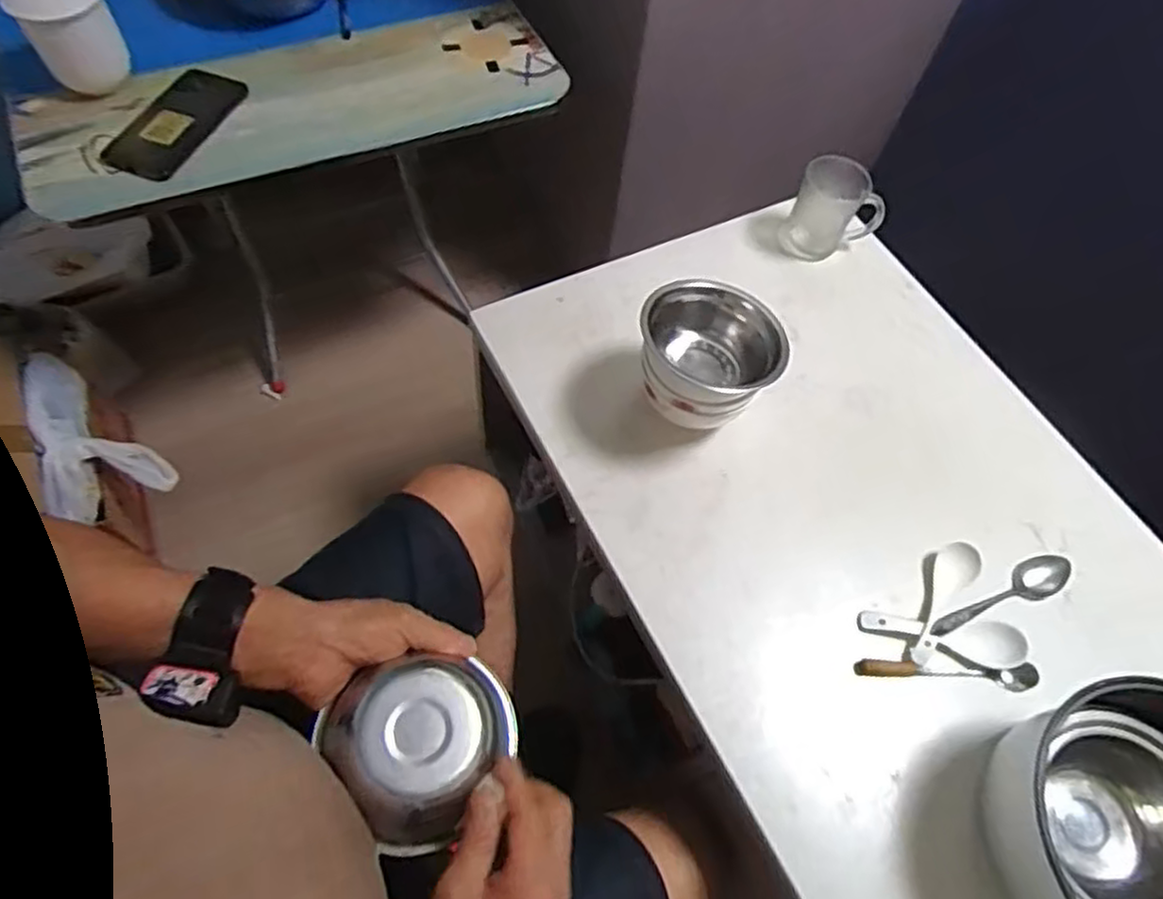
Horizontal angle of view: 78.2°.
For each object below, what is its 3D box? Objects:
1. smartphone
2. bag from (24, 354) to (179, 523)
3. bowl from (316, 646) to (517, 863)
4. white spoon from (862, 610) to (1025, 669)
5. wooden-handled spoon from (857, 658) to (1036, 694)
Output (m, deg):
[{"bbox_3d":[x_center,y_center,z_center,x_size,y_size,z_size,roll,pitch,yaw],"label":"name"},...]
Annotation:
[{"bbox_3d":[-0.412,-0.338,0.737,0.082,0.013,0.154,24,62,8],"label":"smartphone"},{"bbox_3d":[-0.638,-0.010,0.888,0.231,0.071,0.122,39,65,16],"label":"bag"},{"bbox_3d":[-0.101,0.186,0.460,0.112,0.063,0.106,0,64,0],"label":"bowl"},{"bbox_3d":[0.311,0.161,0.620,0.132,0.022,0.035,11,61,1],"label":"white spoon"},{"bbox_3d":[0.311,0.192,0.609,0.149,0.015,0.020,4,61,-3],"label":"wooden-handled spoon"}]

